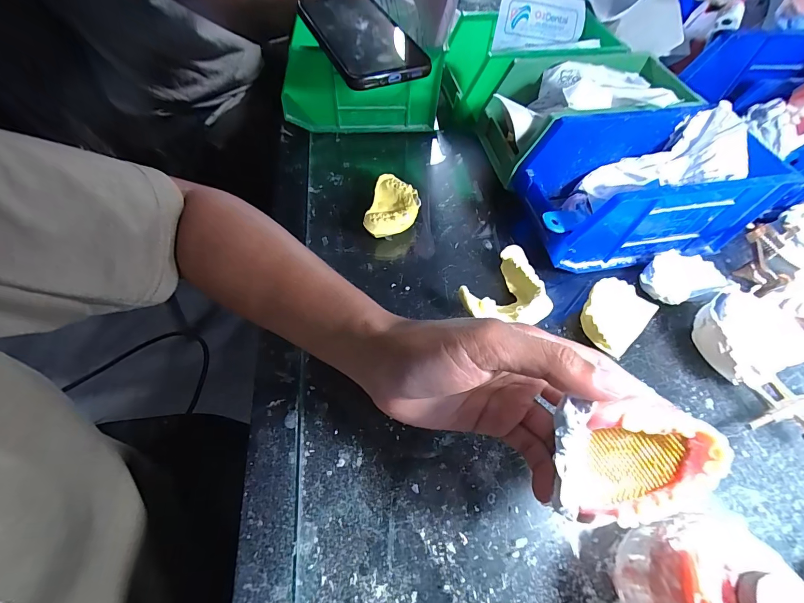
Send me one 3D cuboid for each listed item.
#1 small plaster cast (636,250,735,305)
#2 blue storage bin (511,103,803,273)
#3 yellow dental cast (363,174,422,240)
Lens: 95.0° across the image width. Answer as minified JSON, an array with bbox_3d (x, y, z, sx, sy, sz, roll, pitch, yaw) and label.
[{"bbox_3d":[0.224,-0.017,0.300,0.059,0.022,0.044,-4,58,-4],"label":"small plaster cast"},{"bbox_3d":[0.192,-0.091,0.311,0.169,0.086,0.093,-8,59,-7],"label":"blue storage bin"},{"bbox_3d":[-0.007,-0.083,0.335,0.043,0.029,0.060,11,58,5],"label":"yellow dental cast"}]

